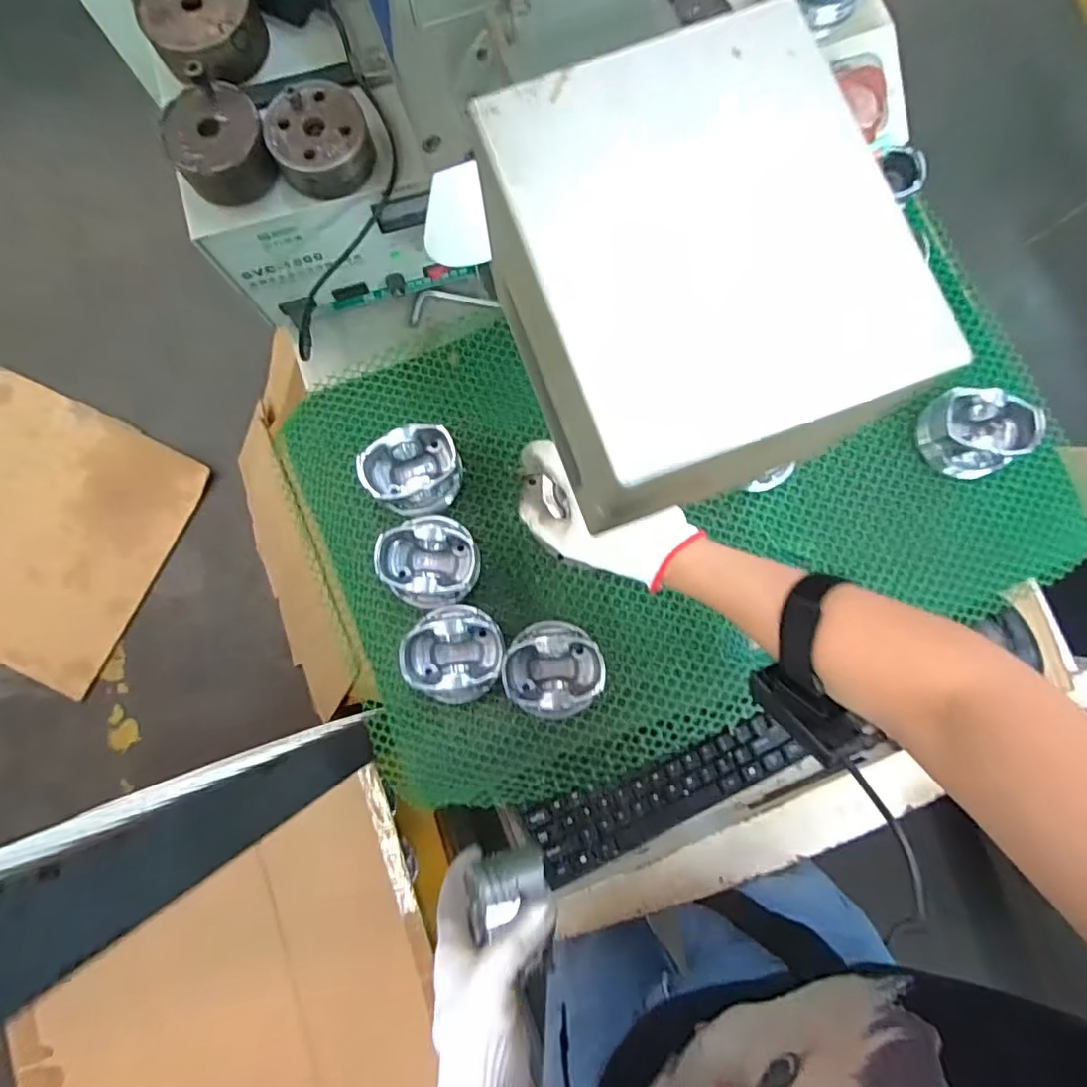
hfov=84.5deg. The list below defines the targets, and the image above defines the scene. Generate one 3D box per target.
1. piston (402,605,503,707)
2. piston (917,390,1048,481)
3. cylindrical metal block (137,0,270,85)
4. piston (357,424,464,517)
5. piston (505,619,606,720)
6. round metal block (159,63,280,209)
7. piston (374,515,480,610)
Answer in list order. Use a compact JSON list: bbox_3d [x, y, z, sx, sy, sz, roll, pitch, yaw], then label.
[{"bbox_3d":[-0.075,0.093,0.507,0.079,0.044,0.077,0,81,-1],"label":"piston"},{"bbox_3d":[0.397,-0.100,0.550,0.087,0.053,0.068,5,81,0],"label":"piston"},{"bbox_3d":[-0.257,-0.396,0.454,0.089,0.029,0.085,0,81,-1],"label":"cylindrical metal block"},{"bbox_3d":[-0.116,-0.062,0.536,0.083,0.049,0.070,-22,82,-4],"label":"piston"},{"bbox_3d":[0.008,0.107,0.504,0.080,0.045,0.078,0,81,-1],"label":"piston"},{"bbox_3d":[-0.237,-0.291,0.435,0.066,0.055,0.068,0,81,-1],"label":"round metal block"},{"bbox_3d":[-0.099,0.015,0.520,0.079,0.044,0.076,-4,81,-1],"label":"piston"}]

